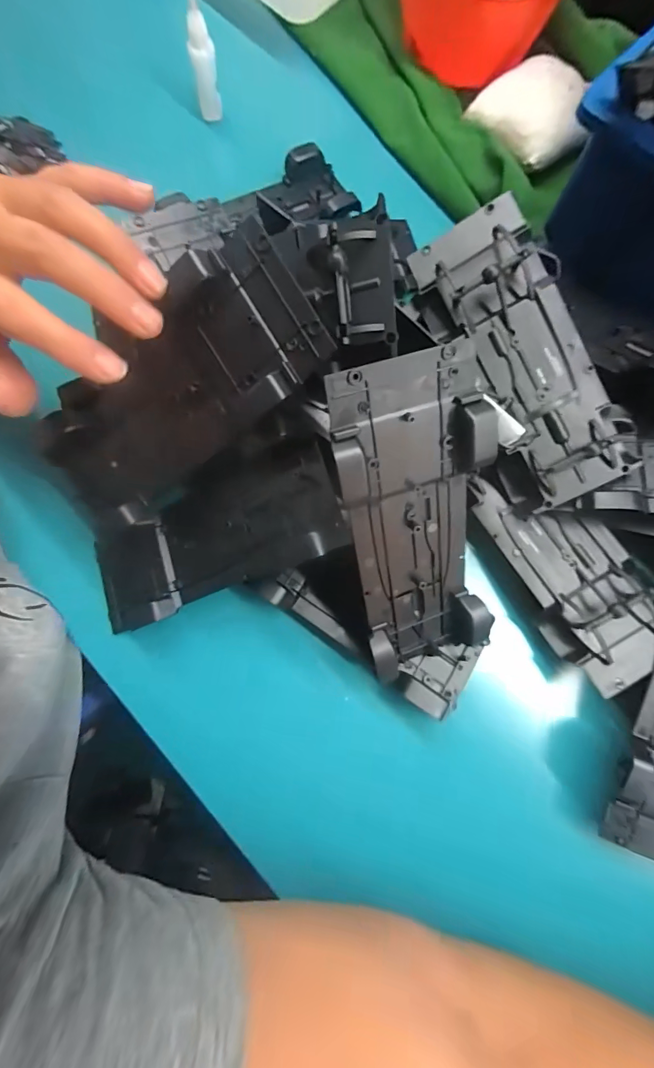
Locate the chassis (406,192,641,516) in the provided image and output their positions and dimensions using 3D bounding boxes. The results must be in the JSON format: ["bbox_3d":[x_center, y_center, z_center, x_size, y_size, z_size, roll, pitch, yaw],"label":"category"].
[{"bbox_3d":[0.129,-0.116,0.271,0.086,0.033,0.193,-28,89,13],"label":"chassis"}]

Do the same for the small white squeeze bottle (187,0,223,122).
[{"bbox_3d":[-0.110,-0.431,0.345,0.022,0.117,0.019,-3,59,-1],"label":"small white squeeze bottle"}]

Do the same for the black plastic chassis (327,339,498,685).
[{"bbox_3d":[0.052,0.003,0.223,0.077,0.024,0.189,-16,123,-4],"label":"black plastic chassis"}]

